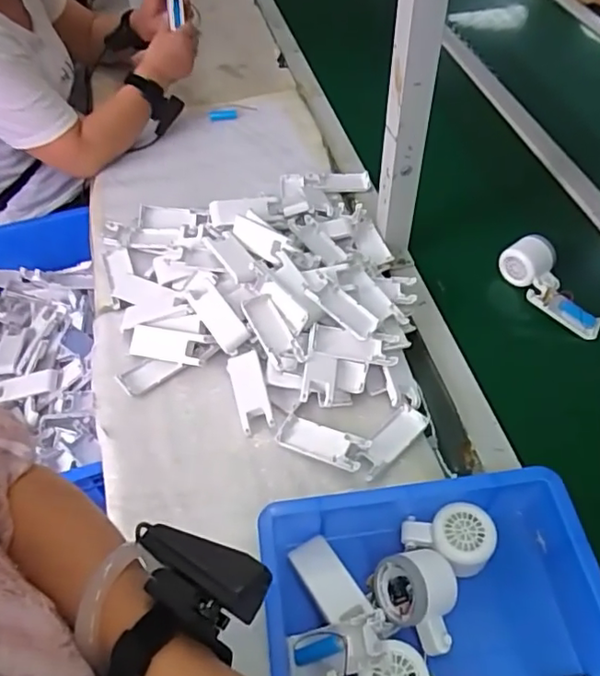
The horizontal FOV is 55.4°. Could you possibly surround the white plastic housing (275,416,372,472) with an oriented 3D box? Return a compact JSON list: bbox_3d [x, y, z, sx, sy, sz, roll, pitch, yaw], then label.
[{"bbox_3d":[0.025,0.119,0.646,0.102,0.015,0.039,15,61,26],"label":"white plastic housing"}]

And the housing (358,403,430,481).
[{"bbox_3d":[0.102,0.116,0.644,0.033,0.014,0.100,36,61,25],"label":"housing"}]

